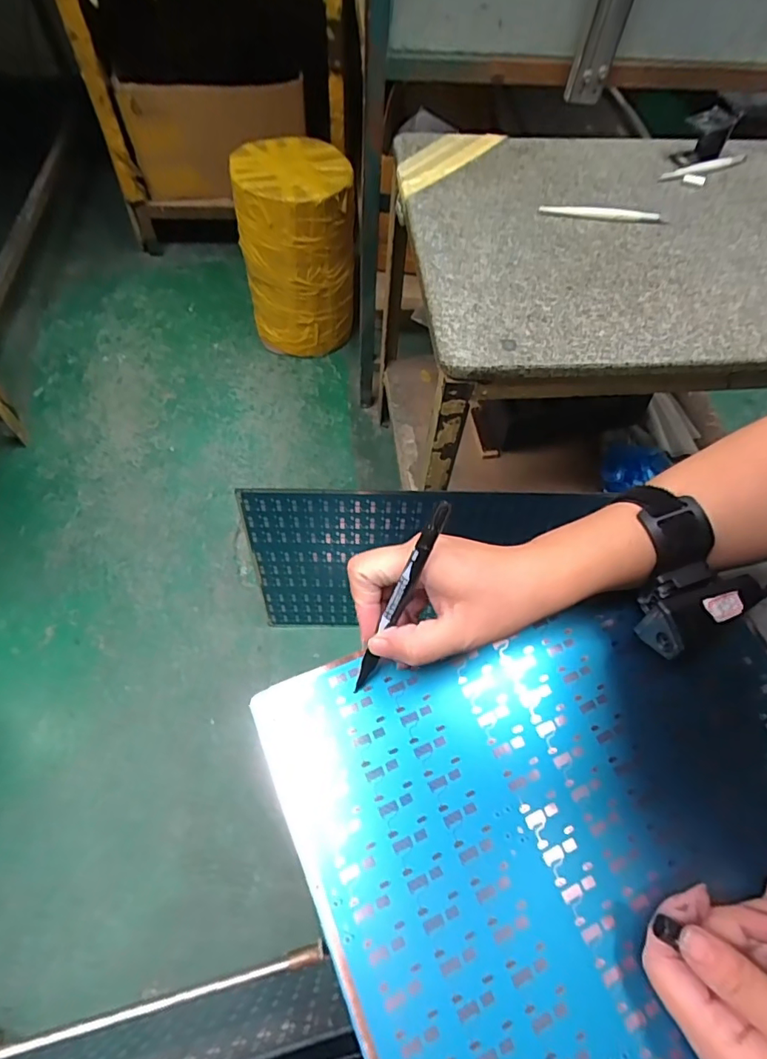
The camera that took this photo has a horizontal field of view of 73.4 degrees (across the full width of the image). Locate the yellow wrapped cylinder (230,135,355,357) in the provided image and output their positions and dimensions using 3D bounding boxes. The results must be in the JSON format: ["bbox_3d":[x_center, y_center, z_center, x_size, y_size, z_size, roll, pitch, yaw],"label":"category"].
[{"bbox_3d":[-0.176,-0.561,1.070,0.215,0.351,0.190,-6,61,-7],"label":"yellow wrapped cylinder"}]

